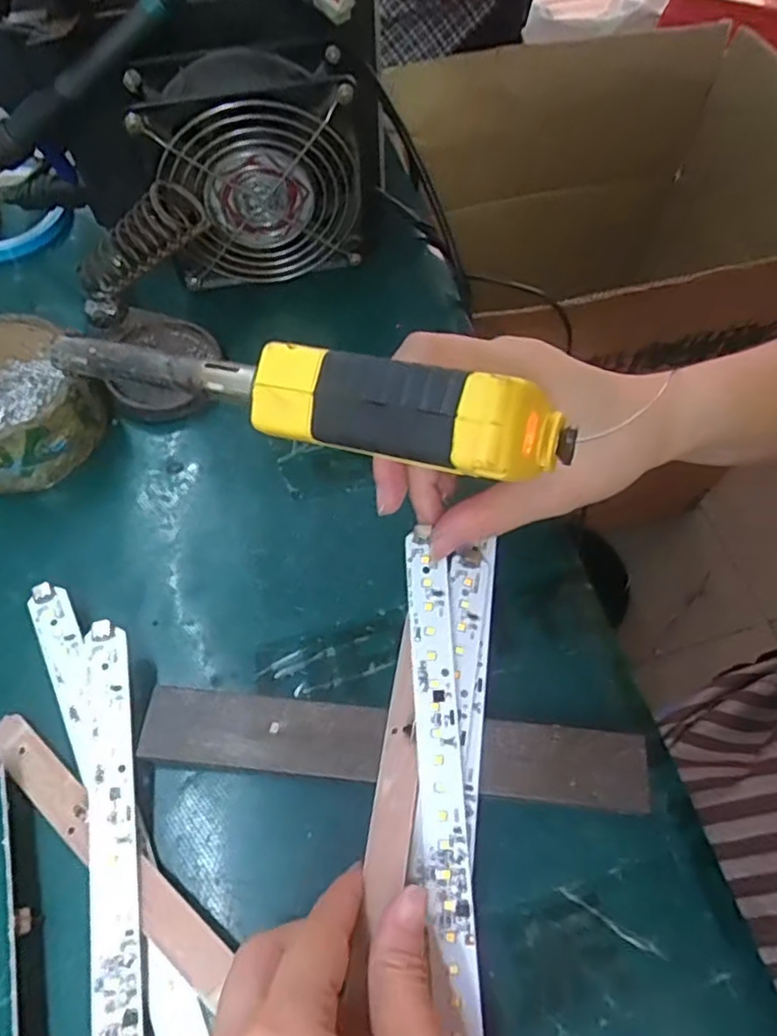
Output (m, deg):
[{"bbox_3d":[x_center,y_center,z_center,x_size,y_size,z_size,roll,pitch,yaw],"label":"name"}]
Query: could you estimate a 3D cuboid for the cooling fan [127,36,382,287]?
[{"bbox_3d":[-0.069,-0.194,0.368,0.129,0.113,0.052,-8,64,-5],"label":"cooling fan"}]

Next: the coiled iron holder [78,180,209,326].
[{"bbox_3d":[-0.140,-0.146,0.356,0.093,0.026,0.031,-33,63,22],"label":"coiled iron holder"}]

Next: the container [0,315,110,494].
[{"bbox_3d":[-0.202,-0.062,0.340,0.083,0.040,0.084,-41,71,-19],"label":"container"}]

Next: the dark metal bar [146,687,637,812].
[{"bbox_3d":[0.002,0.095,0.266,0.208,0.004,0.030,5,62,3],"label":"dark metal bar"}]

